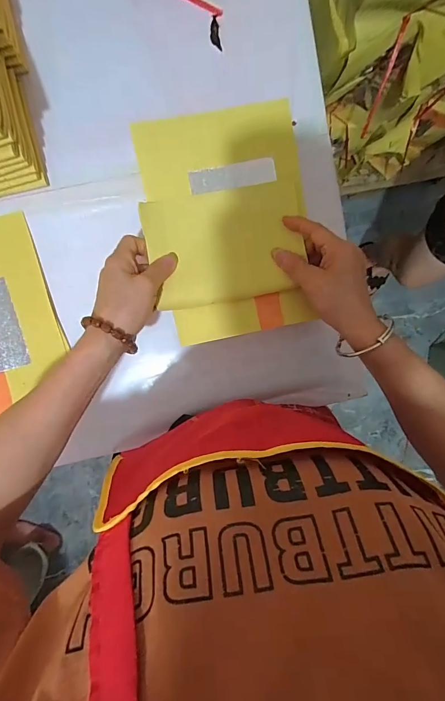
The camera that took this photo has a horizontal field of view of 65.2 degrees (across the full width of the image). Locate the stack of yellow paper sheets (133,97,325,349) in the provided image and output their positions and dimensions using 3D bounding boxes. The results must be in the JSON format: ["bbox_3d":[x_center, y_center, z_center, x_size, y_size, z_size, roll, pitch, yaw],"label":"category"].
[{"bbox_3d":[0.004,-0.129,0.361,0.162,0.013,0.223,-11,97,-2],"label":"stack of yellow paper sheets"}]

